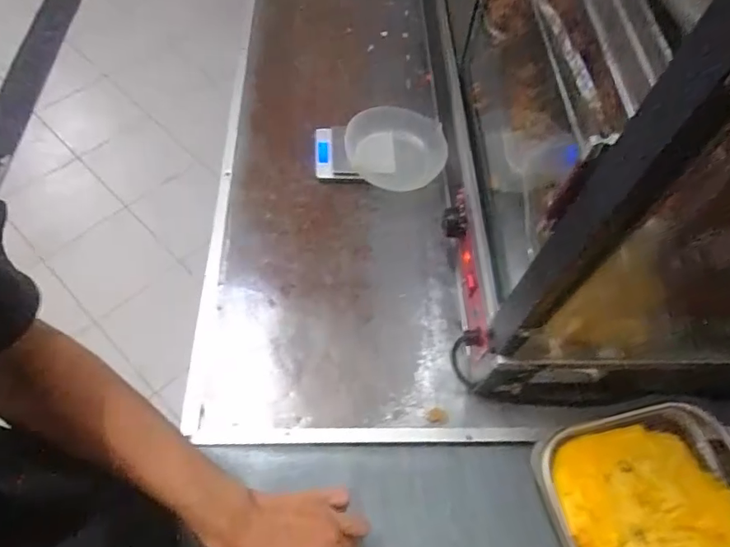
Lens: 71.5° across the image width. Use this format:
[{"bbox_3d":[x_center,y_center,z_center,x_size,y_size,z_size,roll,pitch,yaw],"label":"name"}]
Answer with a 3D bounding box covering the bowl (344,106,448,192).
[{"bbox_3d":[0.046,-0.190,0.793,0.156,0.064,0.130,14,61,4],"label":"bowl"}]

